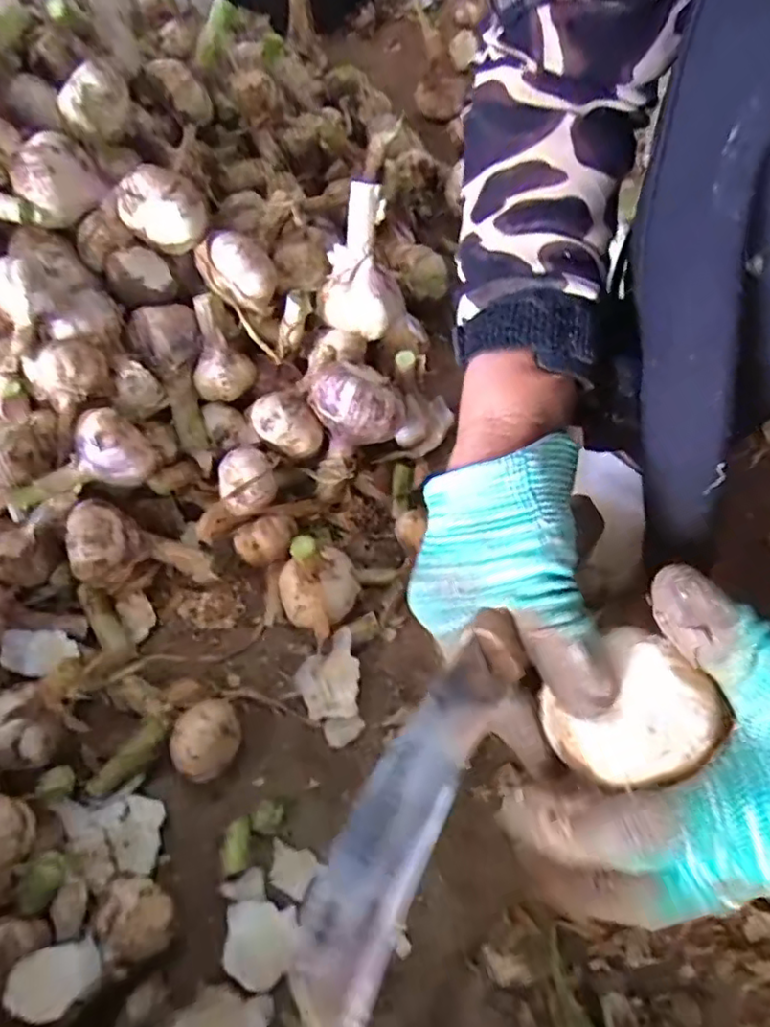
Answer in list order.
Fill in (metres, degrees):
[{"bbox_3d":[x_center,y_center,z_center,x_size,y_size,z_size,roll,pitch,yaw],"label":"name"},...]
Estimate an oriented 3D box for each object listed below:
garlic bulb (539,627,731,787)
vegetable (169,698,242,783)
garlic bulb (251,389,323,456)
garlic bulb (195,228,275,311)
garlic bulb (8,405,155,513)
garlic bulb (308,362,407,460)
[{"bbox_3d":[0.084,0.069,0.211,0.047,0.030,0.046,0,62,0],"label":"garlic bulb"},{"bbox_3d":[-0.106,0.139,0.365,0.039,0.043,0.038,-22,64,-11],"label":"vegetable"},{"bbox_3d":[-0.071,-0.065,0.438,0.042,0.032,0.041,-1,61,1],"label":"garlic bulb"},{"bbox_3d":[-0.109,-0.179,0.442,0.049,0.043,0.035,-20,62,-9],"label":"garlic bulb"},{"bbox_3d":[-0.201,-0.030,0.398,0.090,0.052,0.040,-26,63,-12],"label":"garlic bulb"},{"bbox_3d":[-0.020,-0.078,0.435,0.059,0.059,0.059,-1,61,1],"label":"garlic bulb"}]

